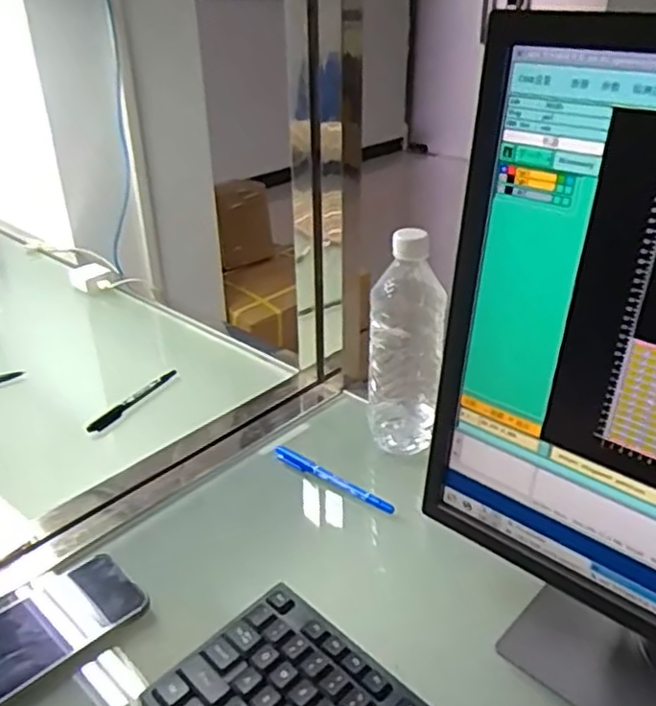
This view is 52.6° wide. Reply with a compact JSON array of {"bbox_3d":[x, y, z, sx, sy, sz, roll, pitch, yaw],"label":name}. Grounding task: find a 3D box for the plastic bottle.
[{"bbox_3d":[0.077,-0.009,0.654,0.071,0.231,0.055,1,30,5],"label":"plastic bottle"}]

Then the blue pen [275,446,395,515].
[{"bbox_3d":[0.004,0.122,0.641,0.139,0.014,0.013,19,35,32],"label":"blue pen"}]

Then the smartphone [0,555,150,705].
[{"bbox_3d":[-0.221,0.208,0.490,0.155,0.011,0.082,-26,38,-36],"label":"smartphone"}]

